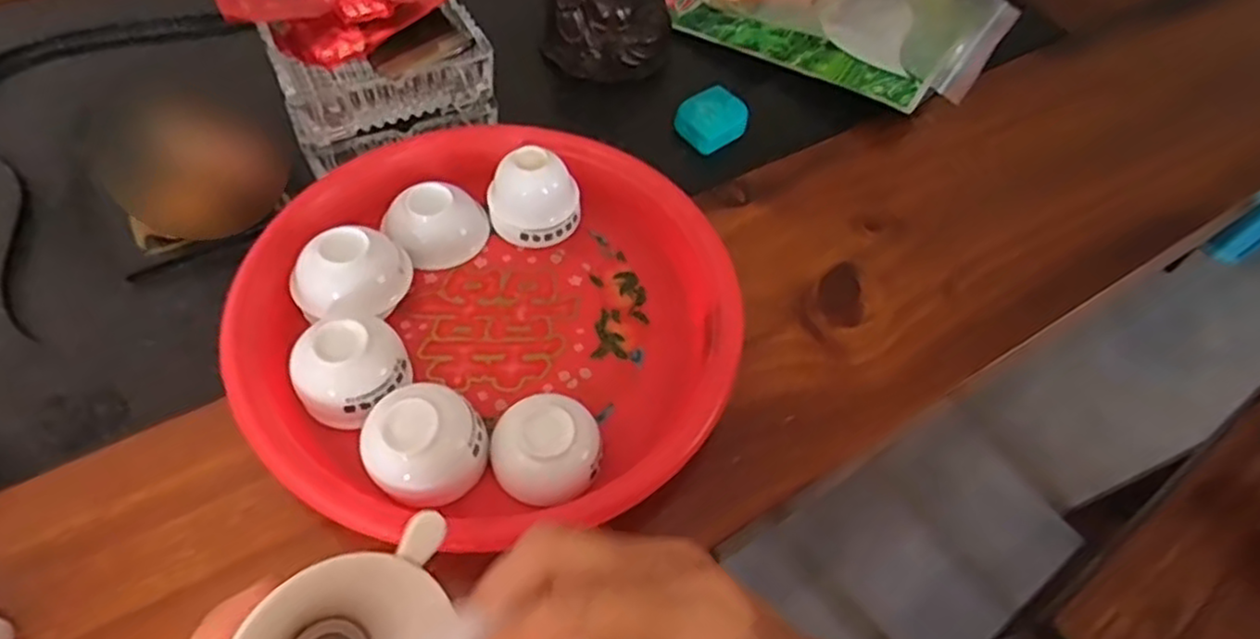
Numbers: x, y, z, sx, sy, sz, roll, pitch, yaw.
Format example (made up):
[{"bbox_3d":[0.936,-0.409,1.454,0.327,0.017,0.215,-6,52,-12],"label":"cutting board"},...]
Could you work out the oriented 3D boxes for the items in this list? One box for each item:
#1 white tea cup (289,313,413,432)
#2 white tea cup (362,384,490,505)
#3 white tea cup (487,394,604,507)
[{"bbox_3d":[-0.138,0.023,0.352,0.051,0.038,0.054,41,64,20],"label":"white tea cup"},{"bbox_3d":[-0.093,0.059,0.328,0.048,0.043,0.049,2,57,-3],"label":"white tea cup"},{"bbox_3d":[-0.039,0.062,0.339,0.049,0.027,0.049,2,57,-3],"label":"white tea cup"}]

